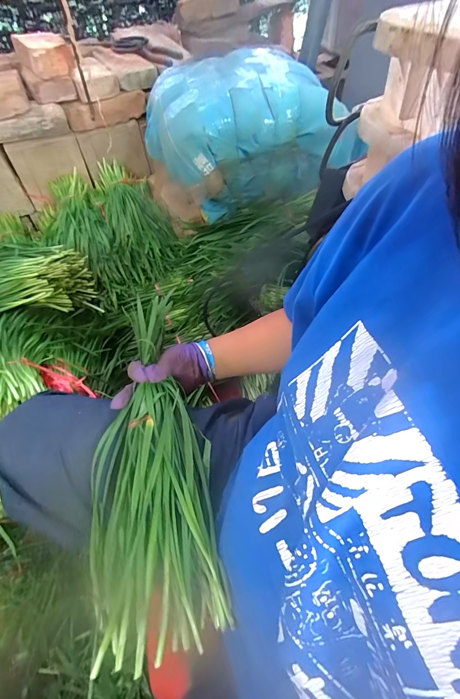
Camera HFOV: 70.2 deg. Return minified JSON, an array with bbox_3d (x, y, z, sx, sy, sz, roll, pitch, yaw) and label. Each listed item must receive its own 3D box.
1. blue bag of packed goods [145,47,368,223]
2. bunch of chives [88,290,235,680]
[{"bbox_3d":[0.049,-0.533,0.838,0.502,0.244,0.276,-11,57,-5],"label":"blue bag of packed goods"},{"bbox_3d":[-0.094,0.118,0.382,0.138,0.043,0.366,-7,63,-3],"label":"bunch of chives"}]

